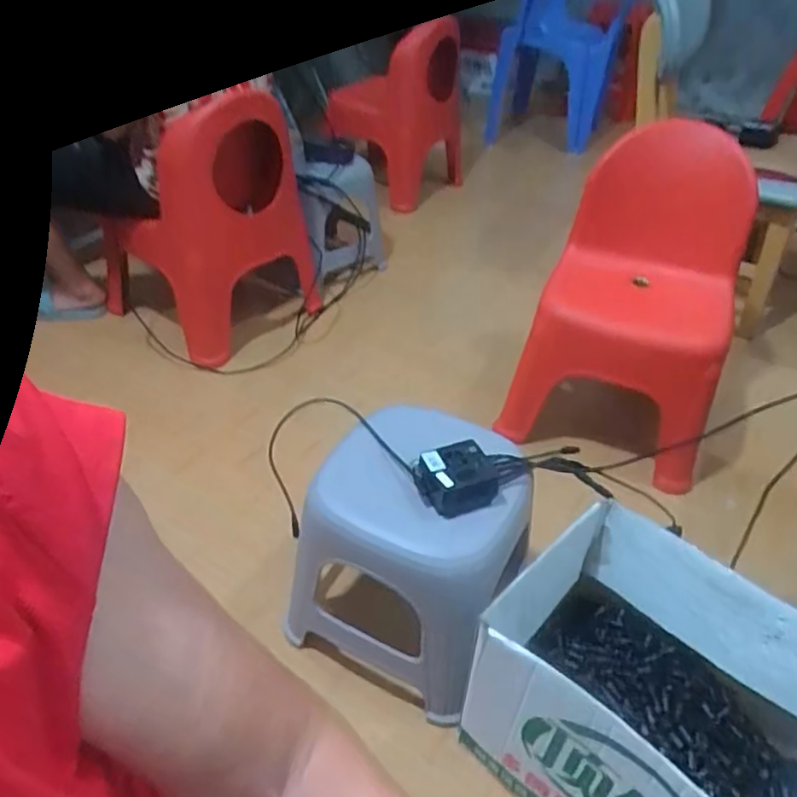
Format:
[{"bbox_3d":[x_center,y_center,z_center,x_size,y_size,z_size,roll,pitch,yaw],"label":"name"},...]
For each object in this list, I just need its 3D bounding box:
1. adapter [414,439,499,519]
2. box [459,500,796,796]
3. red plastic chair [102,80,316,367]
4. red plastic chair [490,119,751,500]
[{"bbox_3d":[0.077,0.098,0.810,0.090,0.050,0.084,-12,41,-17],"label":"adapter"},{"bbox_3d":[0.320,0.376,0.762,0.385,0.249,0.282,31,47,30],"label":"box"},{"bbox_3d":[-0.458,-0.428,1.504,0.404,0.518,0.379,-30,49,-34],"label":"red plastic chair"},{"bbox_3d":[0.484,-0.199,1.268,0.383,0.573,0.375,21,43,21],"label":"red plastic chair"}]

